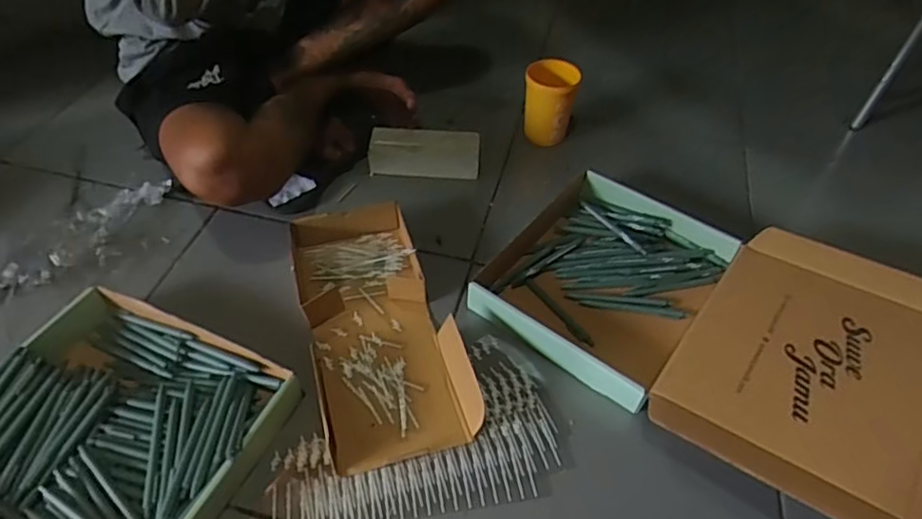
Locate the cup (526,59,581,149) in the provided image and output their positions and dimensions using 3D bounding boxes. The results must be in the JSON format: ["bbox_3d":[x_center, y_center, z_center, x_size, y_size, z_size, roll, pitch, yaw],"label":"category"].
[{"bbox_3d":[0.146,-0.254,1.001,0.083,0.125,0.076,1,47,-1],"label":"cup"}]

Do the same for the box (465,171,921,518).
[{"bbox_3d":[0.318,0.068,0.736,0.533,0.103,0.354,31,53,24],"label":"box"}]

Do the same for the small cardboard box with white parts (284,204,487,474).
[{"bbox_3d":[-0.106,0.075,0.765,0.175,0.045,0.358,-13,49,-14],"label":"small cardboard box with white parts"}]

